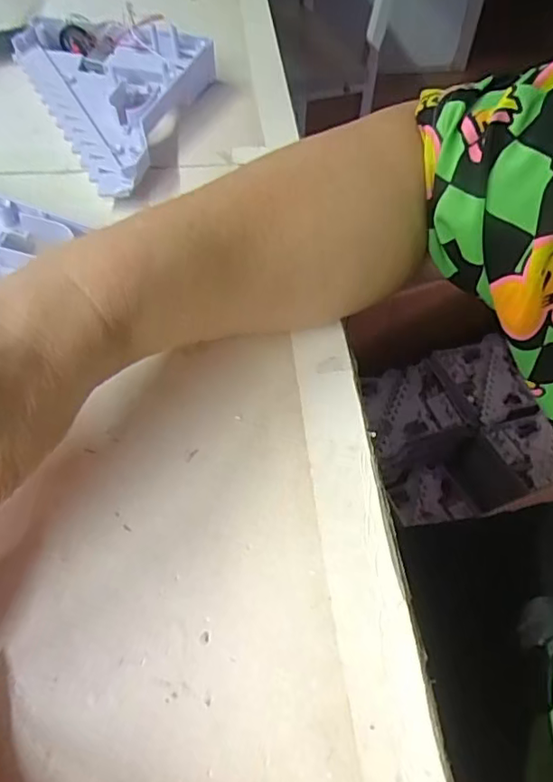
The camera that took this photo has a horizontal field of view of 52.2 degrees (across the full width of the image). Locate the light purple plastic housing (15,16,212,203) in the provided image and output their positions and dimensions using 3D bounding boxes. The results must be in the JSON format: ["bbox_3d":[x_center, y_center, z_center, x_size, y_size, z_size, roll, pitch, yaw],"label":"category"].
[{"bbox_3d":[-0.095,-0.205,0.377,0.116,0.031,0.186,-26,60,-19],"label":"light purple plastic housing"}]

